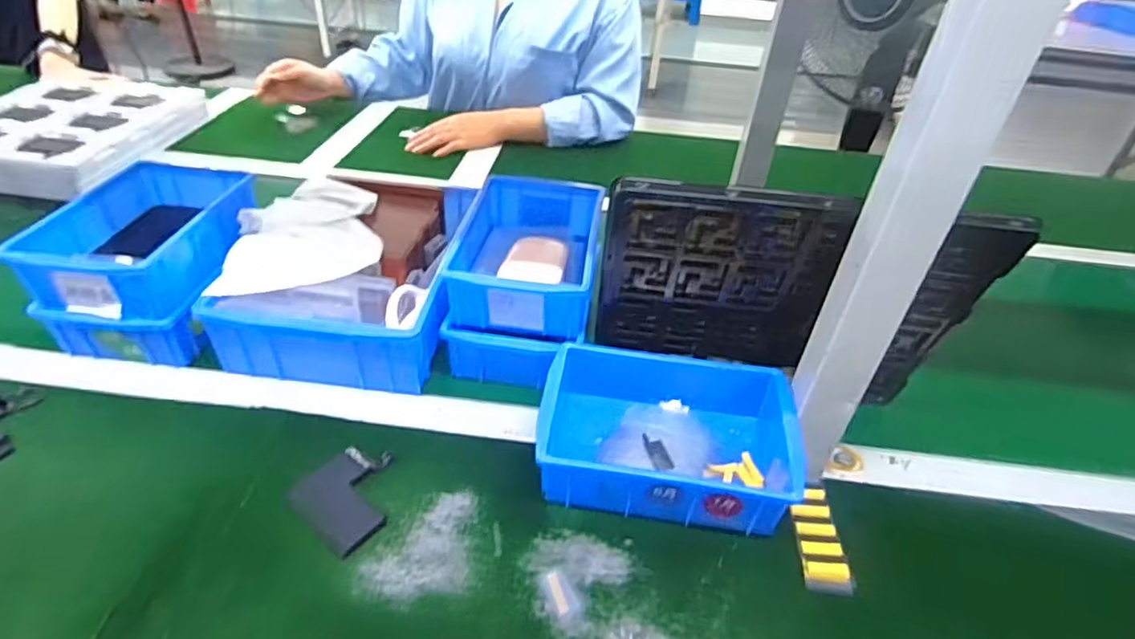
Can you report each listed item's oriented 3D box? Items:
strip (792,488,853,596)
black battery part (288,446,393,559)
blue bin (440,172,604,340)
[{"bbox_3d":[0.193,0.167,0.467,0.031,0.008,0.089,8,38,5],"label":"strip"},{"bbox_3d":[-0.165,0.135,0.473,0.076,0.005,0.076,29,44,29],"label":"black battery part"},{"bbox_3d":[-0.037,-0.072,0.618,0.131,0.058,0.204,7,38,3],"label":"blue bin"}]

